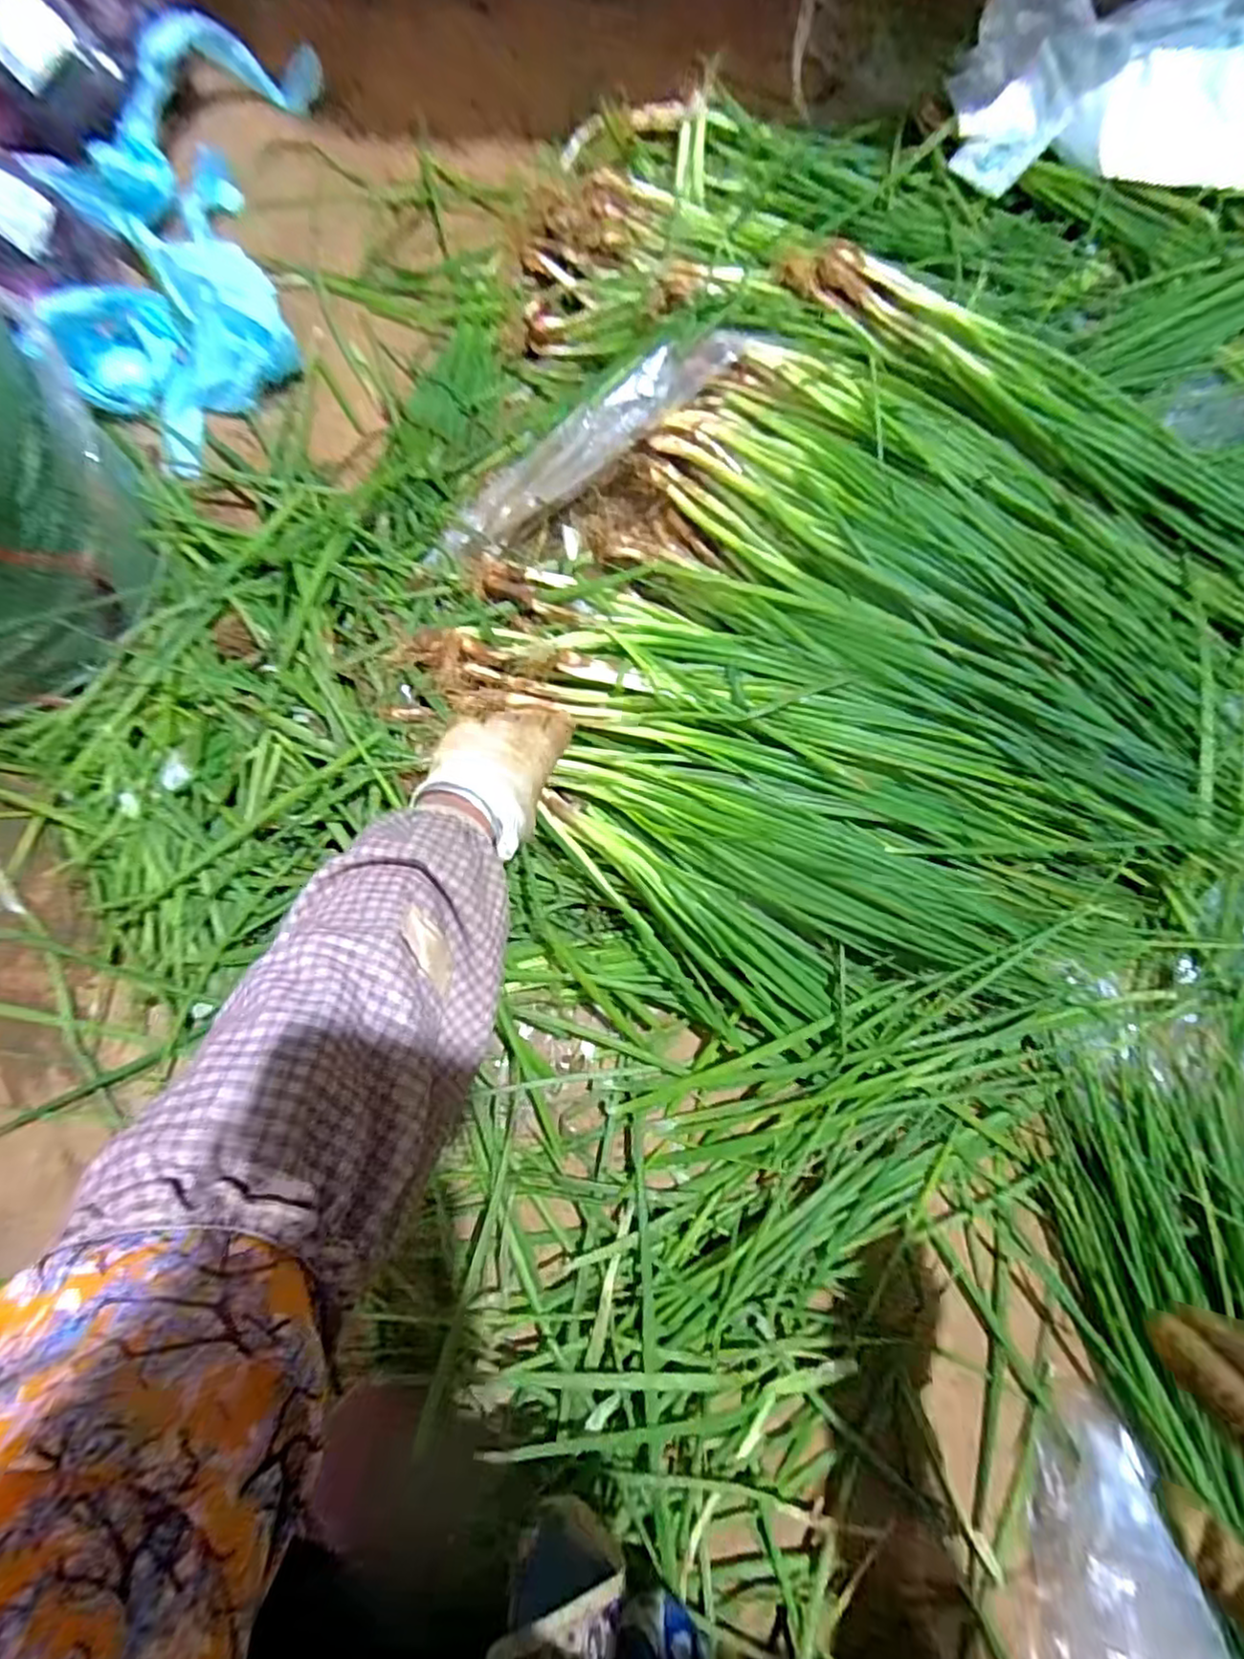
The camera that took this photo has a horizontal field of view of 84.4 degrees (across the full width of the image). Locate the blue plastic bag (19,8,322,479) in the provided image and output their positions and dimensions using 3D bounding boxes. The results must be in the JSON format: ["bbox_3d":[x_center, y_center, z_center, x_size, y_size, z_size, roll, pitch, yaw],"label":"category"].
[{"bbox_3d":[-0.415,-0.577,0.638,0.213,0.107,0.502,-5,77,-3],"label":"blue plastic bag"}]

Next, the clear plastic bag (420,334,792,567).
[{"bbox_3d":[-0.027,-0.326,0.574,0.324,0.036,0.055,-33,79,8],"label":"clear plastic bag"}]

